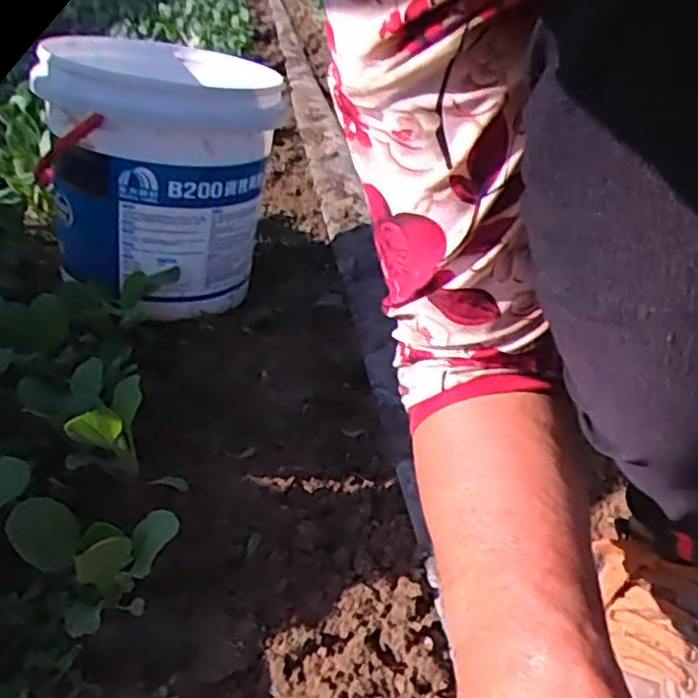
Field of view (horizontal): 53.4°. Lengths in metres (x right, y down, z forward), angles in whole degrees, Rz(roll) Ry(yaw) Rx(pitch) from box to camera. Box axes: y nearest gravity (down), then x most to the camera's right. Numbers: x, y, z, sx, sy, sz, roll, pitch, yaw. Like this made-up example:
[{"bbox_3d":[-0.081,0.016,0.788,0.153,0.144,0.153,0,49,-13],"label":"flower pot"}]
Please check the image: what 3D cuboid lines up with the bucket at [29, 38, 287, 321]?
[{"bbox_3d":[-0.228,-0.207,0.826,0.297,0.260,0.297,0,29,-19],"label":"bucket"}]

